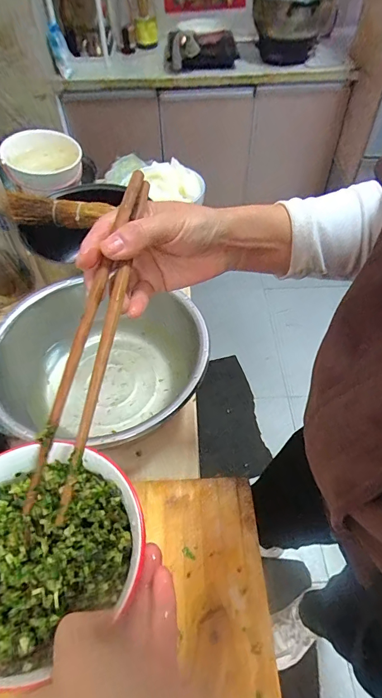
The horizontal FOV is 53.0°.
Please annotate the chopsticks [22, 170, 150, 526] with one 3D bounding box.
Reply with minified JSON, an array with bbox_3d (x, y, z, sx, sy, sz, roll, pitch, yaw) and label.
[{"bbox_3d":[-0.057,-0.019,0.239,0.025,0.009,0.225,8,69,8],"label":"chopsticks"}]

